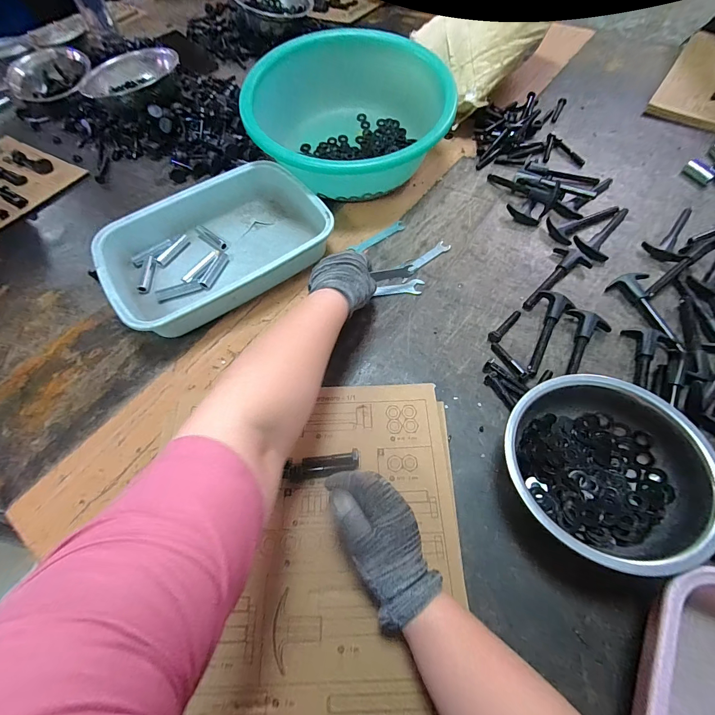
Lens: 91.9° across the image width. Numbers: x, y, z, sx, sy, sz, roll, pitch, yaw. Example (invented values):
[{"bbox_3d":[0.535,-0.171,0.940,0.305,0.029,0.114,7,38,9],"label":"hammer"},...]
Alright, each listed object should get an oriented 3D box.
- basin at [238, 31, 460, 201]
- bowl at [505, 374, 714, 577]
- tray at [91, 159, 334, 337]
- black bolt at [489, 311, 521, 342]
[{"bbox_3d":[-0.017,-0.420,0.628,0.322,0.137,0.322,-1,60,2],"label":"basin"},{"bbox_3d":[0.228,0.105,0.336,0.164,0.074,0.165,-1,60,2],"label":"bowl"},{"bbox_3d":[-0.211,-0.168,0.524,0.314,0.067,0.238,-32,64,-14],"label":"tray"},{"bbox_3d":[0.196,-0.043,0.460,0.016,0.011,0.064,37,68,21],"label":"black bolt"}]

